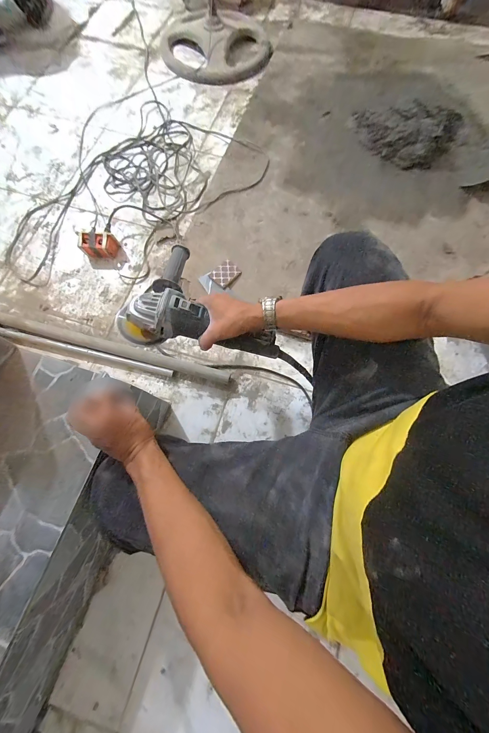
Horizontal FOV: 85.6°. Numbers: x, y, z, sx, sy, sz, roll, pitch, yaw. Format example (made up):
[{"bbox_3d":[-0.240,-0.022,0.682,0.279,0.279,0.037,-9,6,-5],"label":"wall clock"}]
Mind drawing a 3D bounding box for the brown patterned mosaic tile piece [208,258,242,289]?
[{"bbox_3d":[-0.061,-0.297,0.842,0.075,0.009,0.087,37,76,9],"label":"brown patterned mosaic tile piece"}]

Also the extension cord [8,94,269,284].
[{"bbox_3d":[-0.455,-0.622,0.943,0.872,0.089,0.633,-41,78,-12],"label":"extension cord"}]

